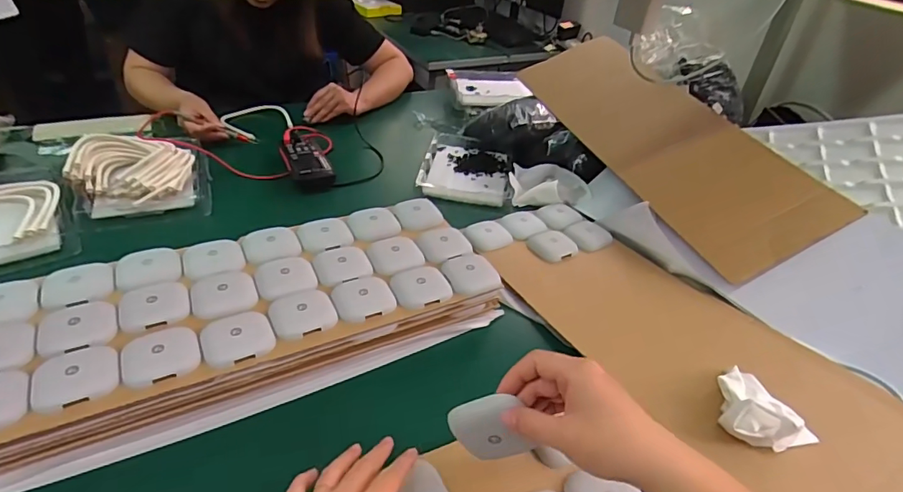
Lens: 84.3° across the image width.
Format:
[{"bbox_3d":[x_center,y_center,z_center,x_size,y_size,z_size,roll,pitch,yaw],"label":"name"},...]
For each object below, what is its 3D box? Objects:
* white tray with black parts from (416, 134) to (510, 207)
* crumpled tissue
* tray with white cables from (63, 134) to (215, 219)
[{"bbox_3d":[0.029,-0.153,0.946,0.157,0.024,0.223,8,37,2],"label":"white tray with black parts"},{"bbox_3d":[0.302,0.154,0.492,0.077,0.040,0.084,-6,39,-17],"label":"crumpled tissue"},{"bbox_3d":[-0.490,-0.116,0.788,0.188,0.061,0.169,-9,39,-20],"label":"tray with white cables"}]

